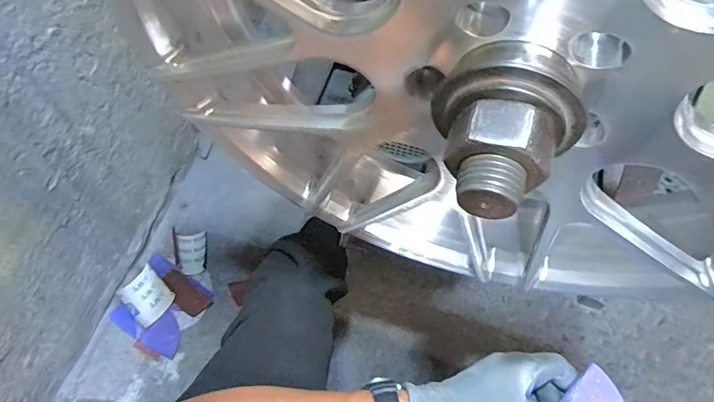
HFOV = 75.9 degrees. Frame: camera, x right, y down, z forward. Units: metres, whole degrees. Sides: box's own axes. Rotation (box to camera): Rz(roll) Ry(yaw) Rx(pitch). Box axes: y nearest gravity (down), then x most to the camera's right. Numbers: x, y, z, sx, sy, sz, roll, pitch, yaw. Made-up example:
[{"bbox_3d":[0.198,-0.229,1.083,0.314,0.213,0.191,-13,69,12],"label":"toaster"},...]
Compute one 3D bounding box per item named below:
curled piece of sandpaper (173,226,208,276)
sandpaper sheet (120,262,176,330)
[{"bbox_3d":[-0.338,0.105,0.933,0.061,0.027,0.094,-9,64,-8],"label":"curled piece of sandpaper"},{"bbox_3d":[-0.405,0.182,0.886,0.097,0.023,0.079,40,68,15],"label":"sandpaper sheet"}]

